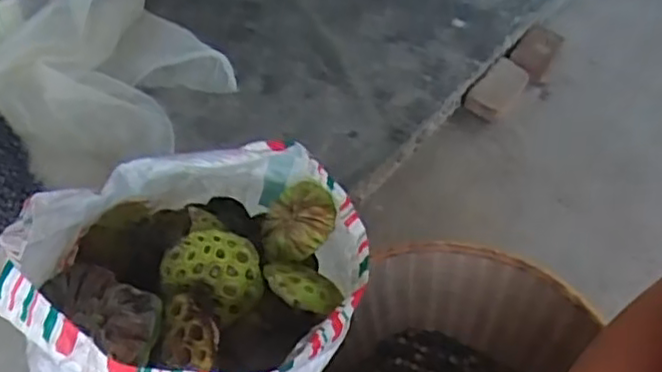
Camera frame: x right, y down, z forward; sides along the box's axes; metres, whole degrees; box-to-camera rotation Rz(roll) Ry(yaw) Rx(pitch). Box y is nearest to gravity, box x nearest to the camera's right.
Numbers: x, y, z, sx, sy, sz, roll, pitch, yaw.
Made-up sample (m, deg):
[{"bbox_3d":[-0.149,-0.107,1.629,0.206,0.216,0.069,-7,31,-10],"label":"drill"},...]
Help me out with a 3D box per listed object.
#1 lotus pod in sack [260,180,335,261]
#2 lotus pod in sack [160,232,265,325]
[{"bbox_3d":[-0.033,0.049,0.801,0.099,0.053,0.090,-10,61,18],"label":"lotus pod in sack"},{"bbox_3d":[-0.128,0.098,0.736,0.116,0.055,0.094,19,49,16],"label":"lotus pod in sack"}]

